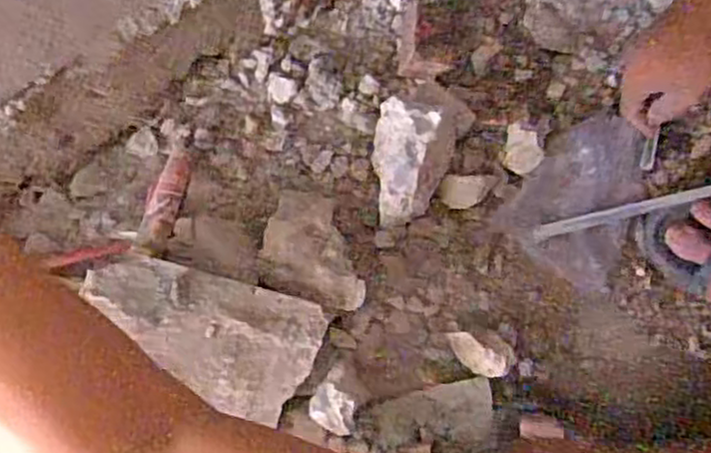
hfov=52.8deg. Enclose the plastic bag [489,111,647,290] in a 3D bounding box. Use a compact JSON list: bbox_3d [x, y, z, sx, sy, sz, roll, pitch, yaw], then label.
[{"bbox_3d":[0.218,-0.030,0.671,0.111,0.016,0.152,34,78,10],"label":"plastic bag"}]

